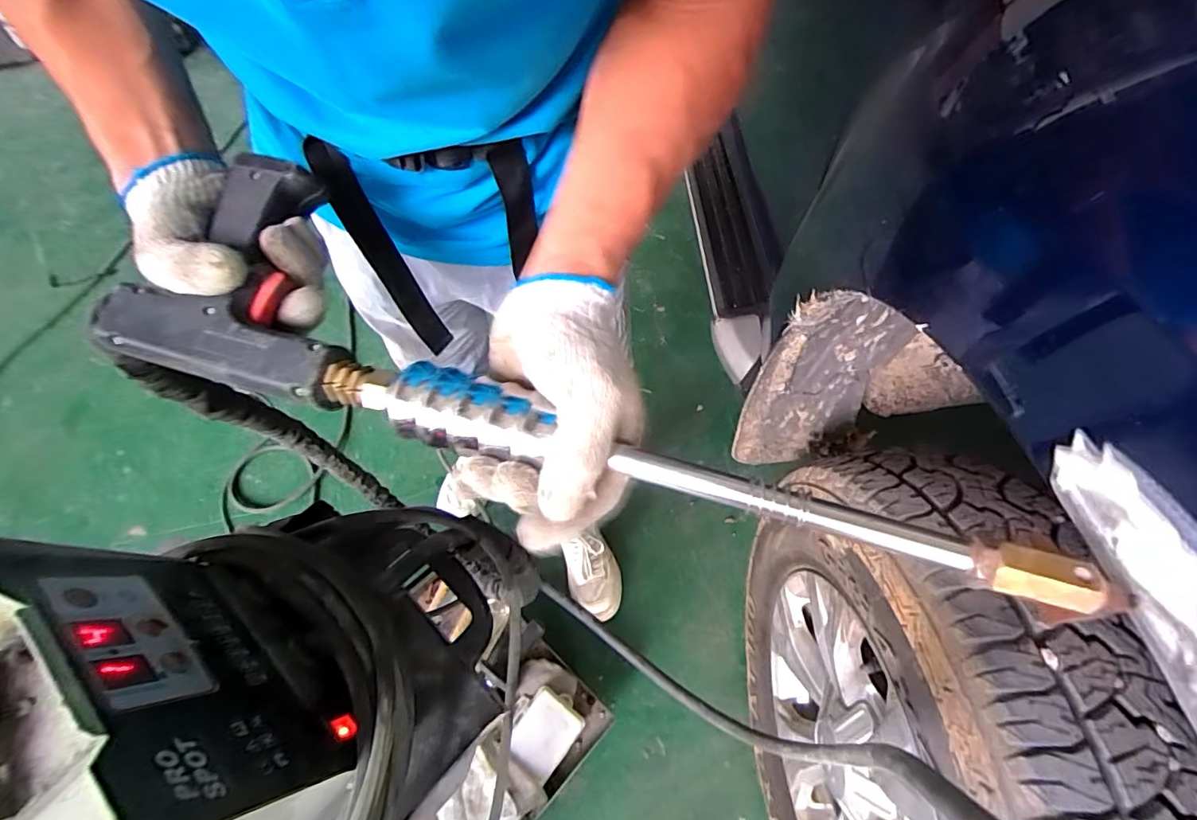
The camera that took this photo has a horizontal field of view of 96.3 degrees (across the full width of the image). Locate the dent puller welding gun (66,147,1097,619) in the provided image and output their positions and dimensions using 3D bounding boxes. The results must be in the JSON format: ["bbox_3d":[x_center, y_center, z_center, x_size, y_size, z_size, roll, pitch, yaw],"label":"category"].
[{"bbox_3d":[-0.038,-0.024,0.293,0.540,0.046,0.140,19,63,12],"label":"dent puller welding gun"}]

